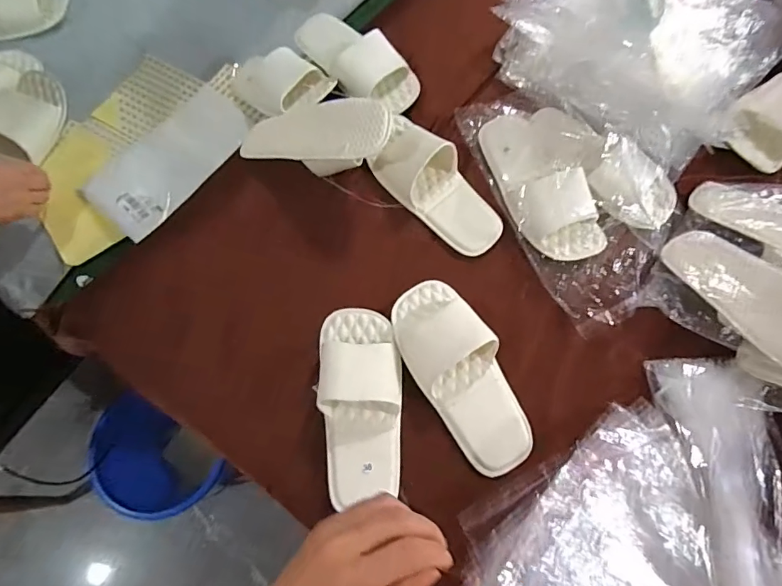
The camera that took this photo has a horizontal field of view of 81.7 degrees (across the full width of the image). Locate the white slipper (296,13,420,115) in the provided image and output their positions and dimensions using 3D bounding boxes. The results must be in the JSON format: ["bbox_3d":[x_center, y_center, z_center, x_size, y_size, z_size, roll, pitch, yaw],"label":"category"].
[{"bbox_3d":[-0.054,-0.348,0.681,0.215,0.055,0.099,41,75,11],"label":"white slipper"}]

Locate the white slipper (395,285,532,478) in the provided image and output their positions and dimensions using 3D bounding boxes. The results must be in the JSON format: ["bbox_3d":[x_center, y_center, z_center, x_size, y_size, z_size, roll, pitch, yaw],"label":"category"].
[{"bbox_3d":[0.084,0.090,0.528,0.102,0.057,0.243,-28,75,-10],"label":"white slipper"}]

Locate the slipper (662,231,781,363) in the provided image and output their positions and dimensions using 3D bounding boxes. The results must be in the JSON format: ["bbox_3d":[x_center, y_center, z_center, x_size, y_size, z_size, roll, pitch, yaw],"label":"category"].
[{"bbox_3d":[0.439,-0.001,0.542,0.089,0.055,0.225,-29,55,-11],"label":"slipper"}]

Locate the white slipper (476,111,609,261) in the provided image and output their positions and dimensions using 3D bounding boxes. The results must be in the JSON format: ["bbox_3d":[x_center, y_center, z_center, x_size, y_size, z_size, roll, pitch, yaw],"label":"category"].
[{"bbox_3d":[0.198,-0.151,0.607,0.098,0.051,0.239,-25,74,-9],"label":"white slipper"}]

